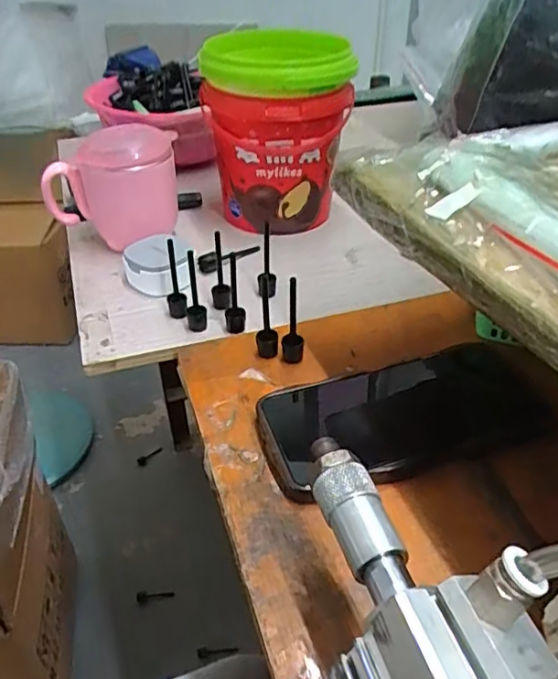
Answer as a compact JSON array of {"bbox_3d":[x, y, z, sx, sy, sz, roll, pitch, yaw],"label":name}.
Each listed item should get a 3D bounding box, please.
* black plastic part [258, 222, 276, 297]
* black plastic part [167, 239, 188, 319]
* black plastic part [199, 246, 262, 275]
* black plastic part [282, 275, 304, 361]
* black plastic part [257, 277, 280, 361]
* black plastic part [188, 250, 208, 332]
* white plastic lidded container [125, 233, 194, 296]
[{"bbox_3d":[-0.009,-0.060,0.462,0.014,0.061,0.020,-1,37,0],"label":"black plastic part"},{"bbox_3d":[-0.078,-0.045,0.439,0.014,0.068,0.019,-7,38,-8],"label":"black plastic part"},{"bbox_3d":[-0.042,-0.072,0.517,0.059,0.016,0.014,-23,43,-26],"label":"black plastic part"},{"bbox_3d":[0.009,-0.012,0.386,0.015,0.062,0.011,-1,37,0],"label":"black plastic part"},{"bbox_3d":[-0.008,-0.014,0.392,0.015,0.058,0.011,-4,38,-4],"label":"black plastic part"},{"bbox_3d":[-0.061,-0.035,0.427,0.014,0.064,0.012,-7,38,-8],"label":"black plastic part"},{"bbox_3d":[-0.100,-0.066,0.489,0.055,0.034,0.058,-10,38,-12],"label":"white plastic lidded container"}]

